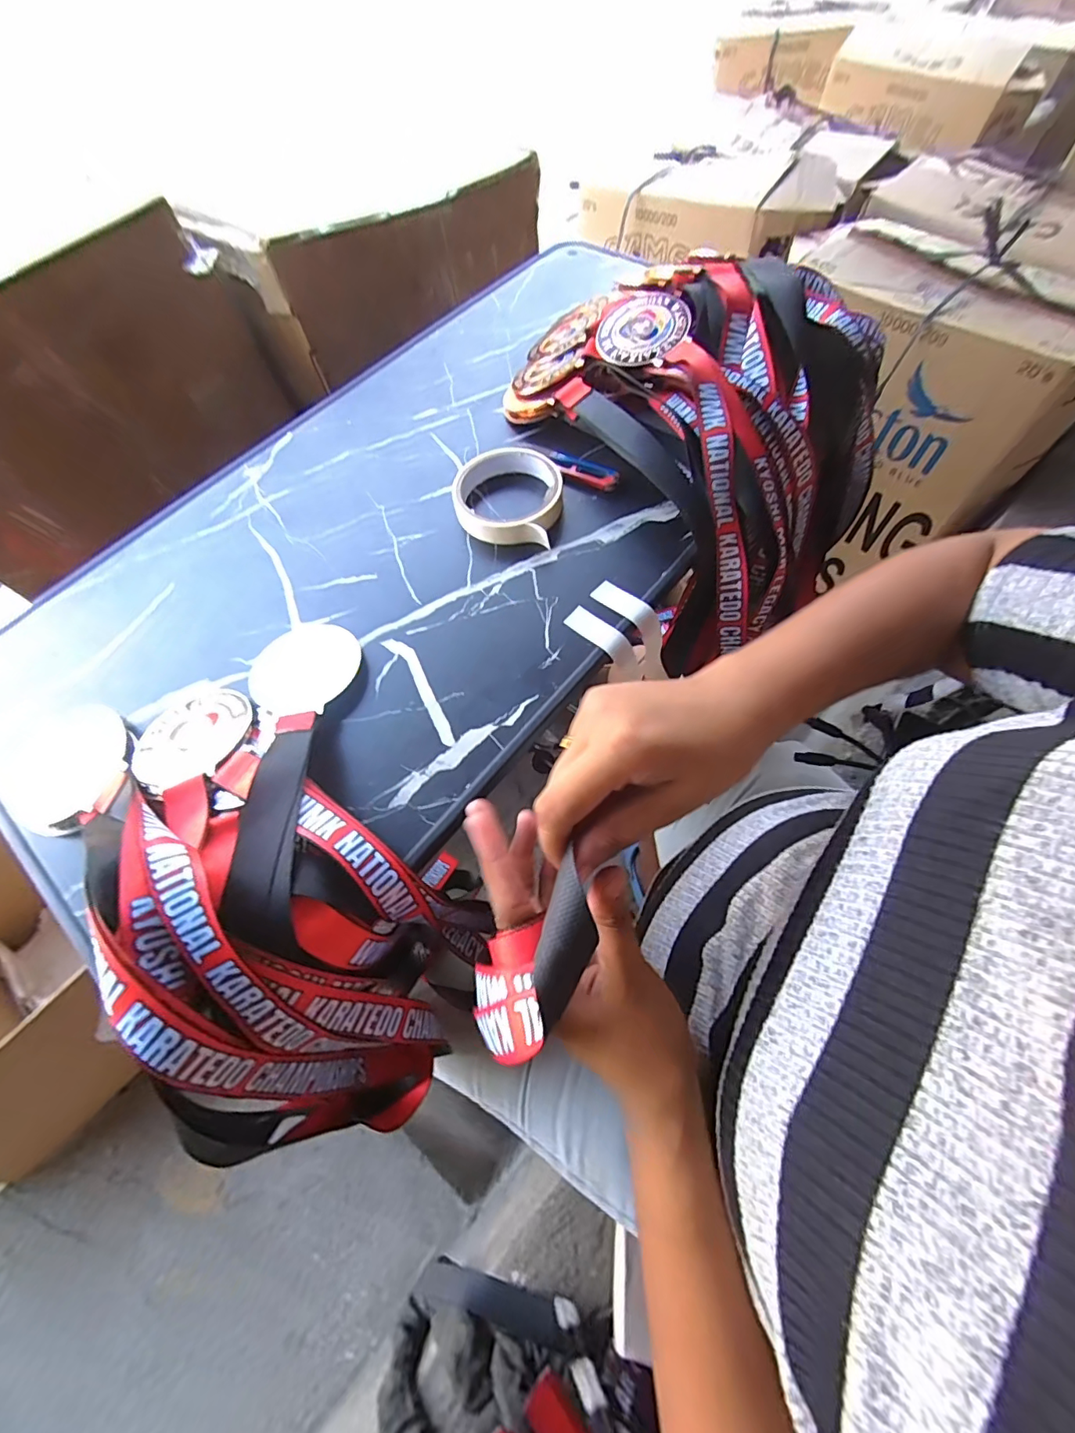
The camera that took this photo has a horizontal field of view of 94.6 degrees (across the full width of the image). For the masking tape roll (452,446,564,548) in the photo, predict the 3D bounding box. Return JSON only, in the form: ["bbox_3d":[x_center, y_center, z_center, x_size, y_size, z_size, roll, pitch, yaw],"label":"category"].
[{"bbox_3d":[-0.023,-0.183,0.408,0.088,0.025,0.089,0,65,-1],"label":"masking tape roll"}]

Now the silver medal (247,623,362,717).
[{"bbox_3d":[-0.167,-0.036,0.355,0.080,0.004,0.075,-5,57,8],"label":"silver medal"}]

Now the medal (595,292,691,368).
[{"bbox_3d":[0.091,-0.333,0.422,0.075,0.007,0.085,11,74,21],"label":"medal"}]

